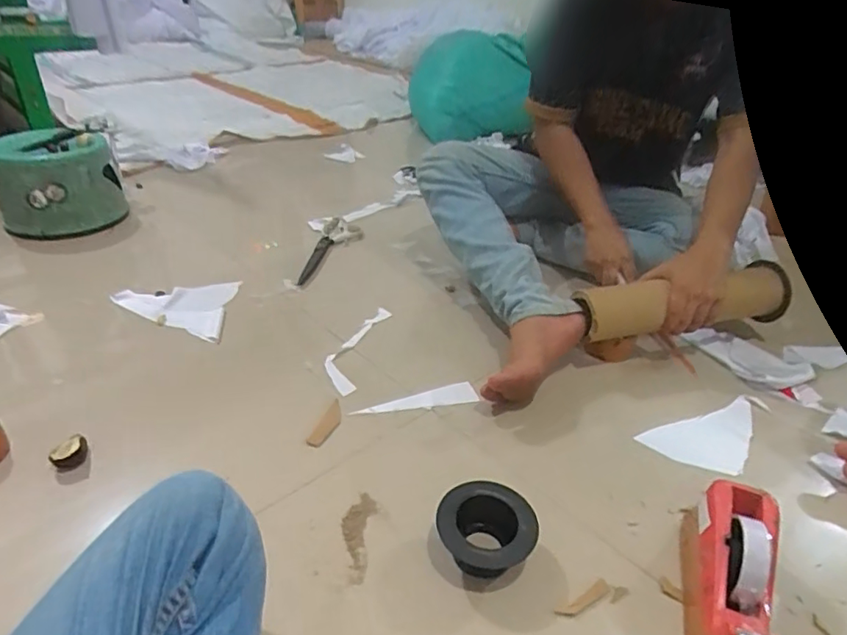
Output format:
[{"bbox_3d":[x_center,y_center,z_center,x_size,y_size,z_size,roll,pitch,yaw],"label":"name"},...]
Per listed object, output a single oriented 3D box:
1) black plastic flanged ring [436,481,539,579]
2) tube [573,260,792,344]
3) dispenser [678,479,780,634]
[{"bbox_3d":[0.067,0.238,0.623,0.105,0.065,0.092,12,34,14],"label":"black plastic flanged ring"},{"bbox_3d":[0.441,-0.021,0.954,0.395,0.086,0.086,-8,35,-17],"label":"tube"},{"bbox_3d":[0.310,0.261,0.574,0.073,0.107,0.211,15,35,18],"label":"dispenser"}]

